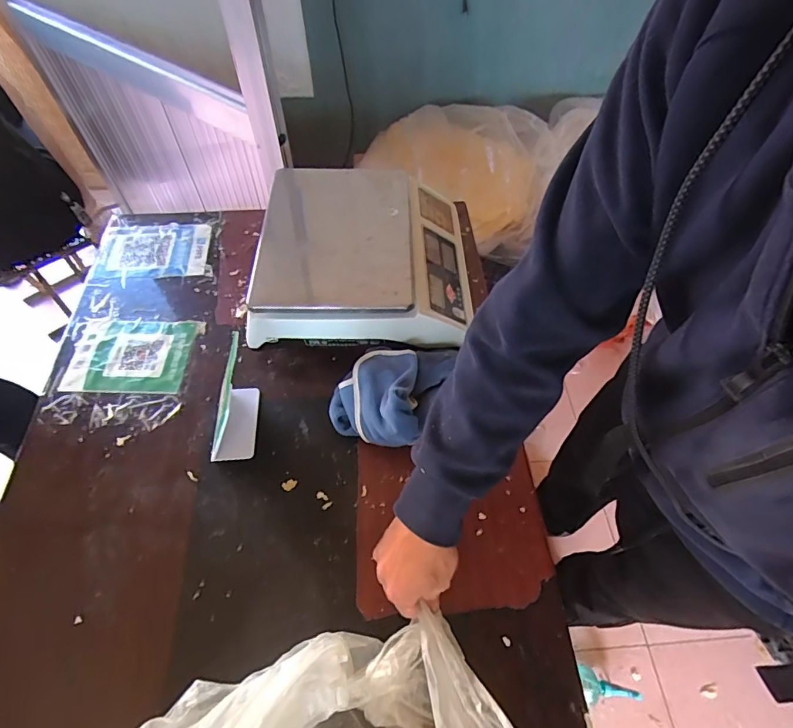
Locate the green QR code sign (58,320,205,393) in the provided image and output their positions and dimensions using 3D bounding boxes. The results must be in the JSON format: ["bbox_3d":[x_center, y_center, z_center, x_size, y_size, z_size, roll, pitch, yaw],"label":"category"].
[{"bbox_3d":[-0.411,-0.016,0.708,0.184,0.005,0.129,0,57,-1],"label":"green QR code sign"}]

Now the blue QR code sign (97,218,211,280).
[{"bbox_3d":[-0.438,-0.213,0.828,0.187,0.010,0.145,-5,57,-4],"label":"blue QR code sign"}]

